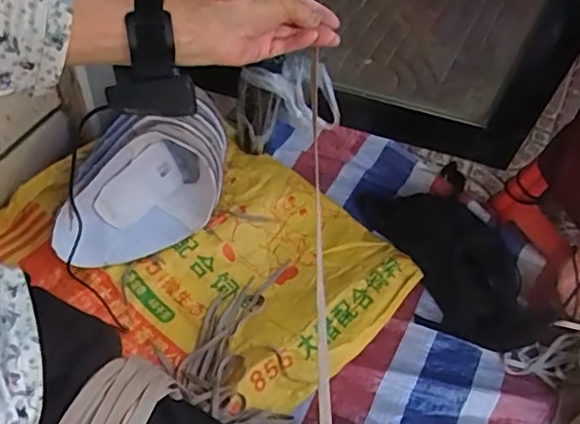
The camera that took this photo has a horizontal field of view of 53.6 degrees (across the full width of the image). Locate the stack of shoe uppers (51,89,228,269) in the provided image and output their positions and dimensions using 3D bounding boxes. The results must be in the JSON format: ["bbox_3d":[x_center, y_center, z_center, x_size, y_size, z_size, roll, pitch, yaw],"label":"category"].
[{"bbox_3d":[-0.216,-0.038,0.872,0.287,0.167,0.156,-21,59,-19],"label":"stack of shoe uppers"}]

